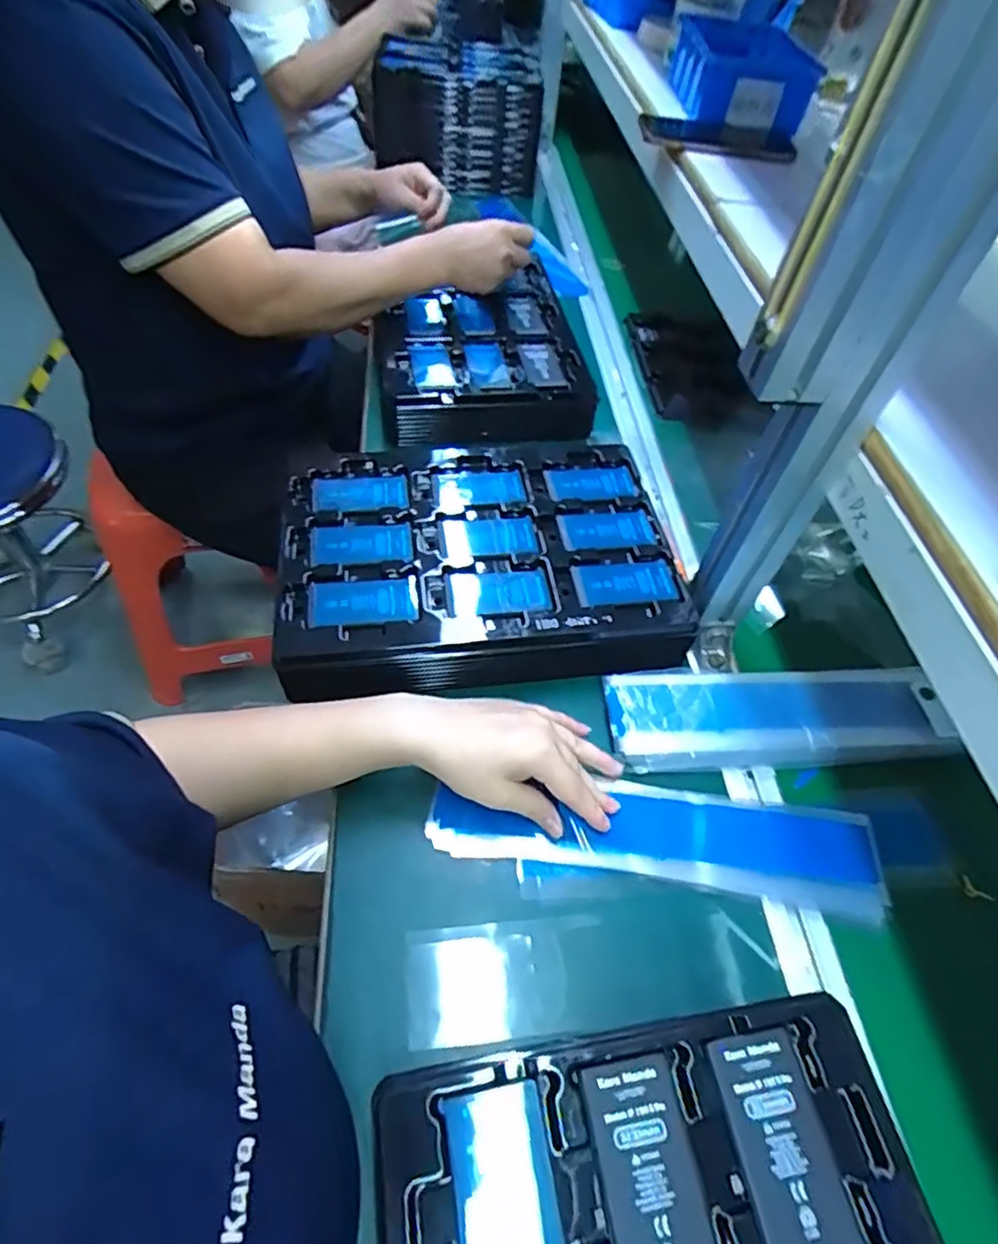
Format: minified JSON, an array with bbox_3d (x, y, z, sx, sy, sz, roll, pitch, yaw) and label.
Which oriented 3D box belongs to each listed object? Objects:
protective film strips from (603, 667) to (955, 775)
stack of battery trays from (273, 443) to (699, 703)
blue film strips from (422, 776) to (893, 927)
[{"bbox_3d":[0.220,0.076,0.503,0.267,0.019,0.074,-1,63,-6],"label":"protective film strips"},{"bbox_3d":[-0.019,-0.057,0.571,0.334,0.064,0.242,-2,54,-8],"label":"stack of battery trays"},{"bbox_3d":[0.112,0.158,0.457,0.321,0.012,0.078,5,49,-1],"label":"blue film strips"}]

